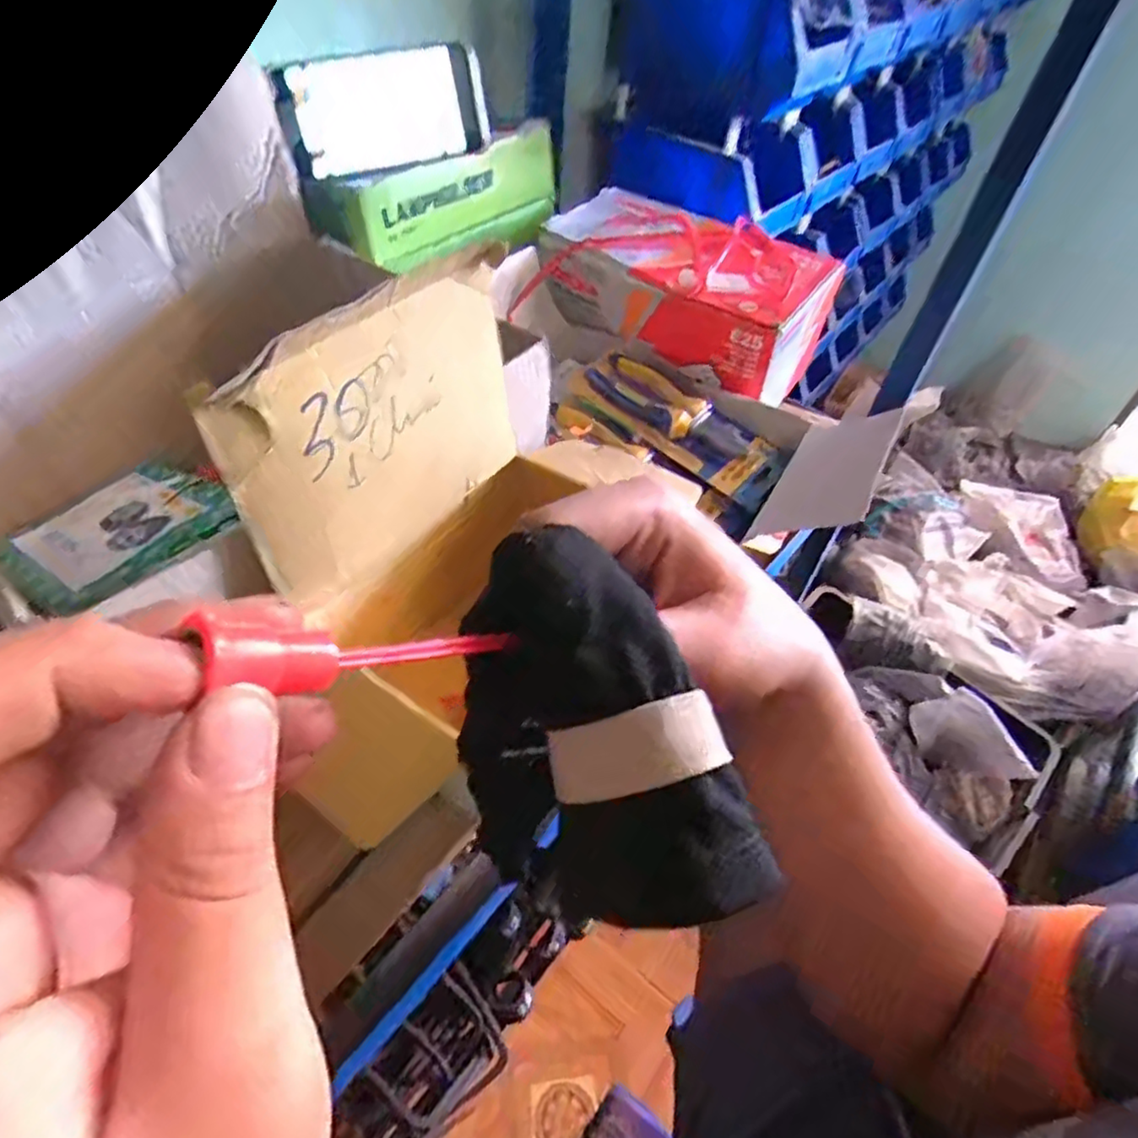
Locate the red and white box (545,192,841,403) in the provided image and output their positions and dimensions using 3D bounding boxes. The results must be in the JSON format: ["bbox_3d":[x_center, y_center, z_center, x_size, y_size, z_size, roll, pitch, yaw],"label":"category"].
[{"bbox_3d":[0.109,-0.265,0.648,0.260,0.114,0.144,26,52,17],"label":"red and white box"}]

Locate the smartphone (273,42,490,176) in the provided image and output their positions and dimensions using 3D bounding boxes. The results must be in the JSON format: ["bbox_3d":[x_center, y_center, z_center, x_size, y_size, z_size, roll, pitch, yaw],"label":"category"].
[{"bbox_3d":[-0.147,-0.370,0.539,0.161,0.073,0.015,-18,41,-14],"label":"smartphone"}]

